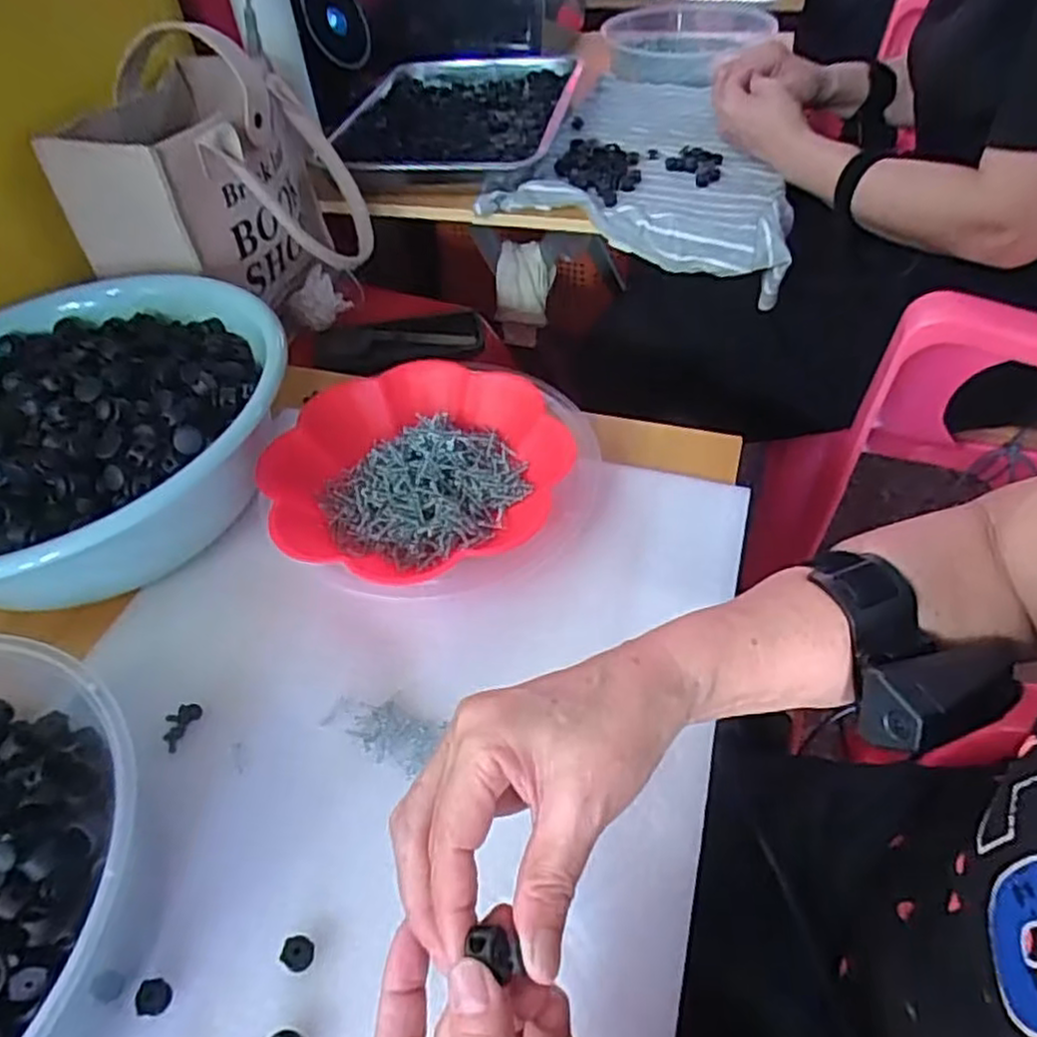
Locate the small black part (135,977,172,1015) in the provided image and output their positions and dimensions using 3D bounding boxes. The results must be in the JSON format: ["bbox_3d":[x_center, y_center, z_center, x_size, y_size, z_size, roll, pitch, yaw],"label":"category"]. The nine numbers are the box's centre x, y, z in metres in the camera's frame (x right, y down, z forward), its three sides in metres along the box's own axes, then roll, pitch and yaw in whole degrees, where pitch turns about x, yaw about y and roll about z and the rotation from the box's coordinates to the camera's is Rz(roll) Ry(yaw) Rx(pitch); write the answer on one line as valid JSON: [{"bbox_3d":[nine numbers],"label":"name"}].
[{"bbox_3d":[-0.166,0.217,0.329,0.015,0.004,0.014,-2,47,2],"label":"small black part"}]

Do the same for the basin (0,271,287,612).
[{"bbox_3d":[-0.308,-0.056,0.501,0.267,0.084,0.273,-2,47,2],"label":"basin"}]

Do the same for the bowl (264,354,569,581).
[{"bbox_3d":[-0.070,-0.032,0.513,0.205,0.053,0.180,-17,49,-11],"label":"bowl"}]

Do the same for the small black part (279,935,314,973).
[{"bbox_3d":[-0.103,0.202,0.338,0.014,0.010,0.014,-2,47,2],"label":"small black part"}]

